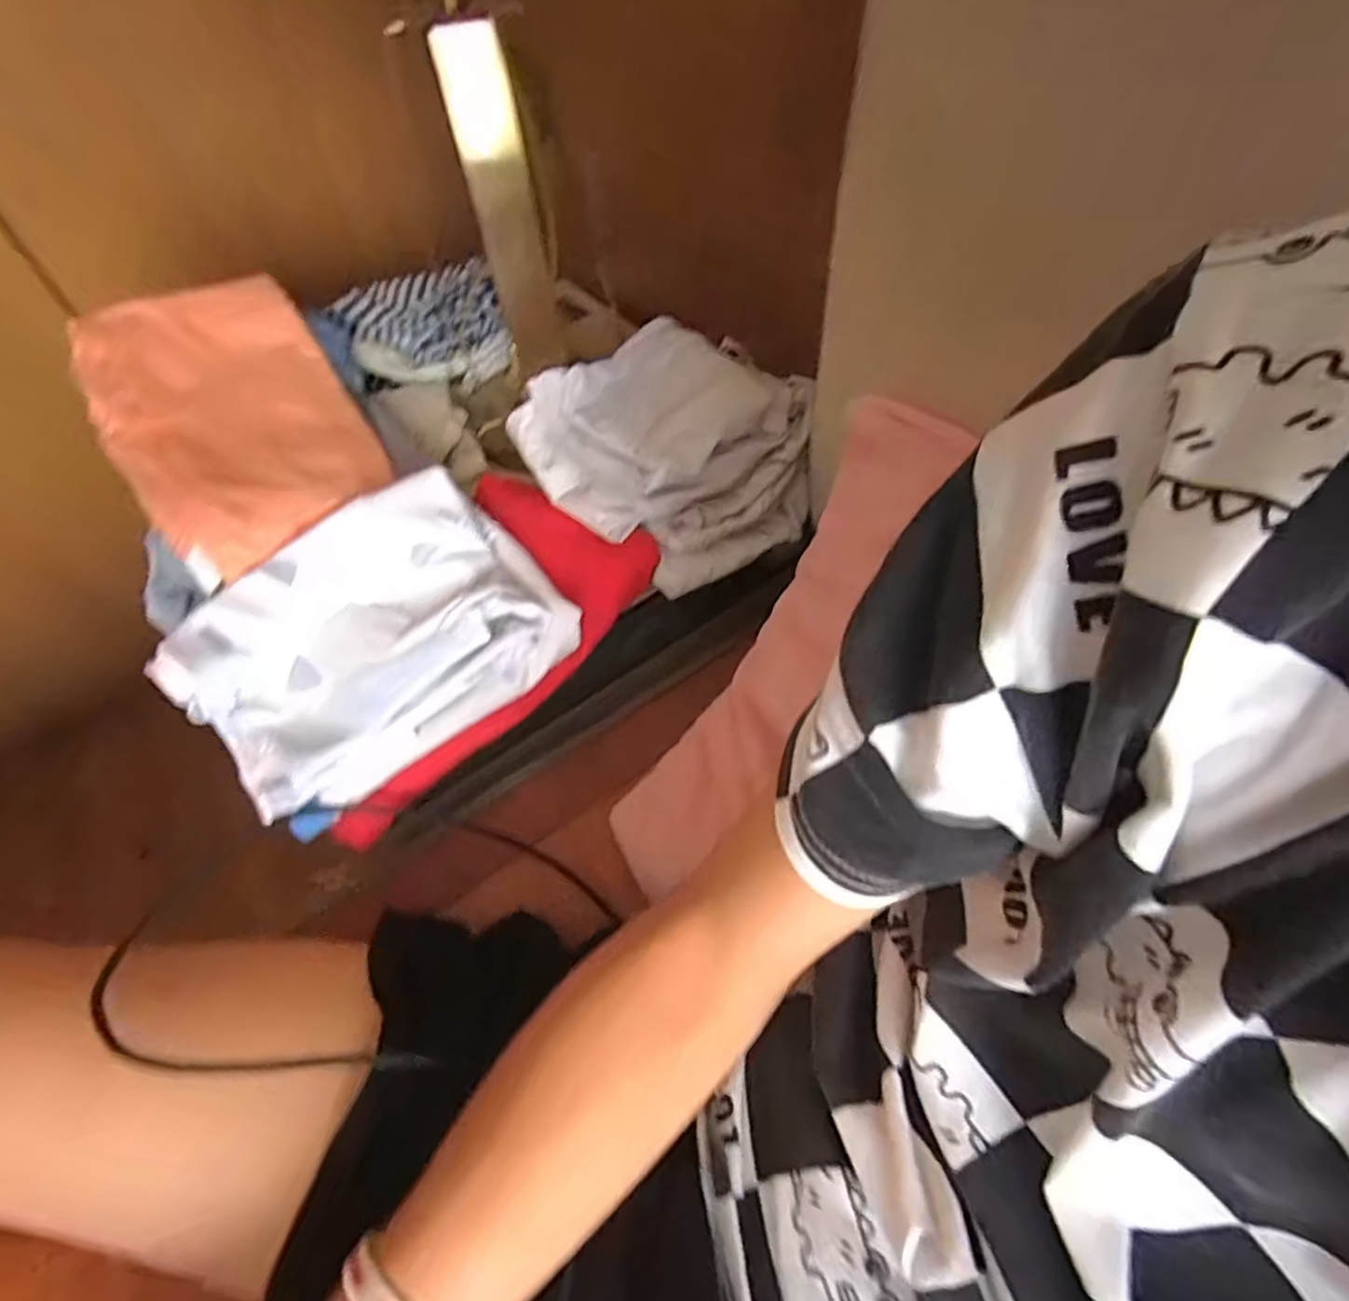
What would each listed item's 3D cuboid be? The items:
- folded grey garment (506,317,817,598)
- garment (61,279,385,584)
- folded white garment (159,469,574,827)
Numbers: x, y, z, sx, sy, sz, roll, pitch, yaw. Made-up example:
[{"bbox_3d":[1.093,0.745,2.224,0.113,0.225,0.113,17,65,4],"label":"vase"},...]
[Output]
[{"bbox_3d":[-0.010,-0.166,0.578,0.212,0.102,0.173,37,64,27],"label":"folded grey garment"},{"bbox_3d":[-0.339,-0.188,0.540,0.171,0.064,0.284,-33,58,-18],"label":"garment"},{"bbox_3d":[-0.200,-0.010,0.474,0.236,0.084,0.147,-39,59,-22],"label":"folded white garment"}]

